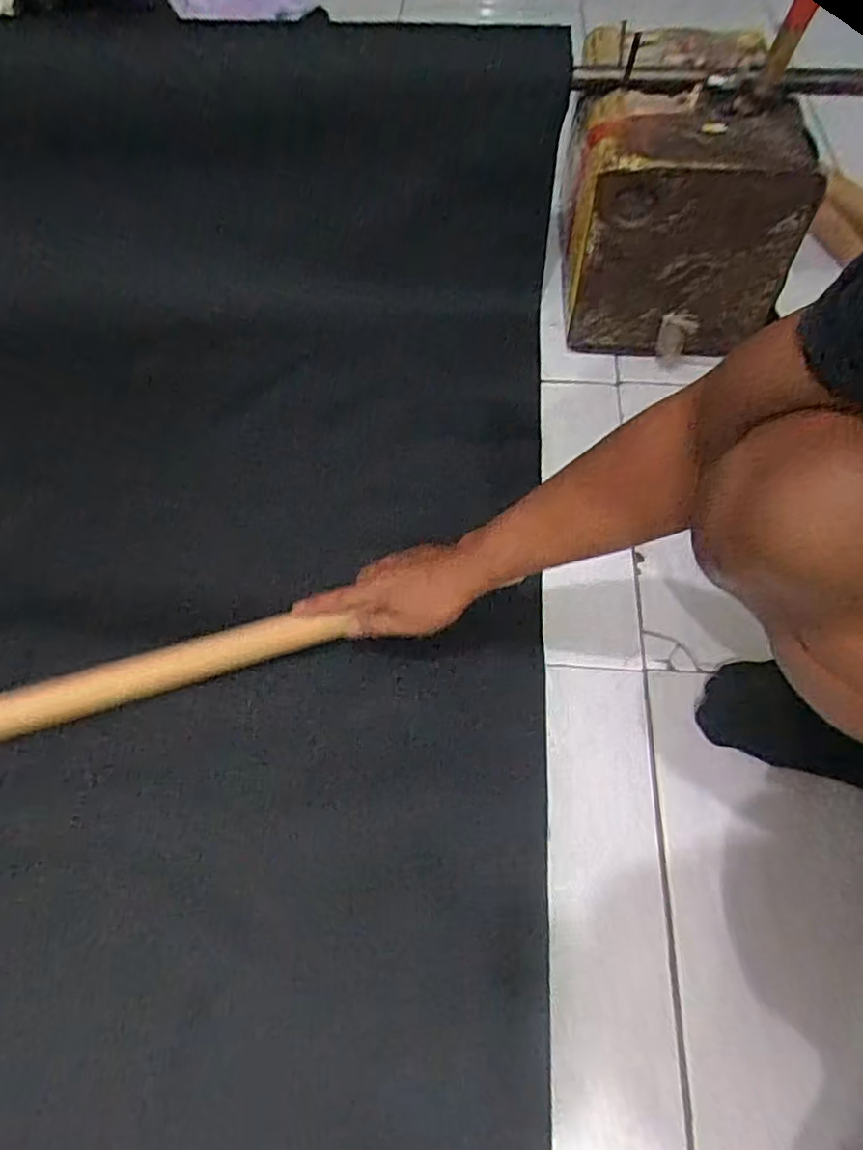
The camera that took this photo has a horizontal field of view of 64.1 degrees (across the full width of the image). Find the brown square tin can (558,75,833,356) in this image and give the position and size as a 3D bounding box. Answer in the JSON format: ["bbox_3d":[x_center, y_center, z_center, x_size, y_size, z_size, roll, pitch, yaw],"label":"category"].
[{"bbox_3d":[0.291,-0.424,0.837,0.243,0.228,0.198,1,58,2],"label":"brown square tin can"}]

